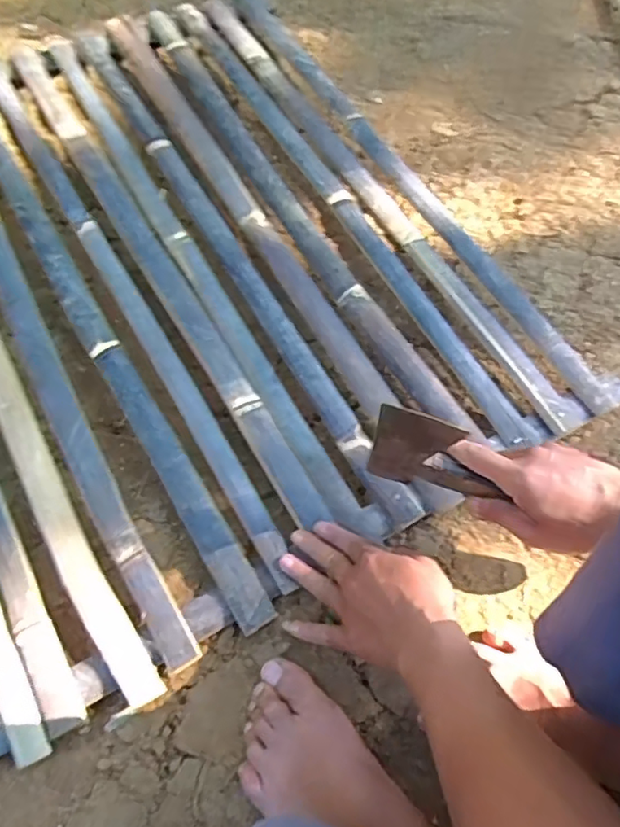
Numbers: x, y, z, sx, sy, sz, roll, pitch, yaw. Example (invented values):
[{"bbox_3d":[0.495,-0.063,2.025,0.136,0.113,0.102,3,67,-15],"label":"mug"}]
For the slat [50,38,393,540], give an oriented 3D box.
[{"bbox_3d":[-0.165,-0.223,0.738,0.045,0.019,0.883,-27,66,-14],"label":"slat"}]

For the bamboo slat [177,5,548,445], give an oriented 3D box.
[{"bbox_3d":[0.024,-0.318,0.785,0.053,0.025,0.870,-26,66,-14],"label":"bamboo slat"}]

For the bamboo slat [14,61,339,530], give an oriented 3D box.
[{"bbox_3d":[-0.210,-0.224,0.732,0.050,0.007,0.844,-29,66,-15],"label":"bamboo slat"}]

